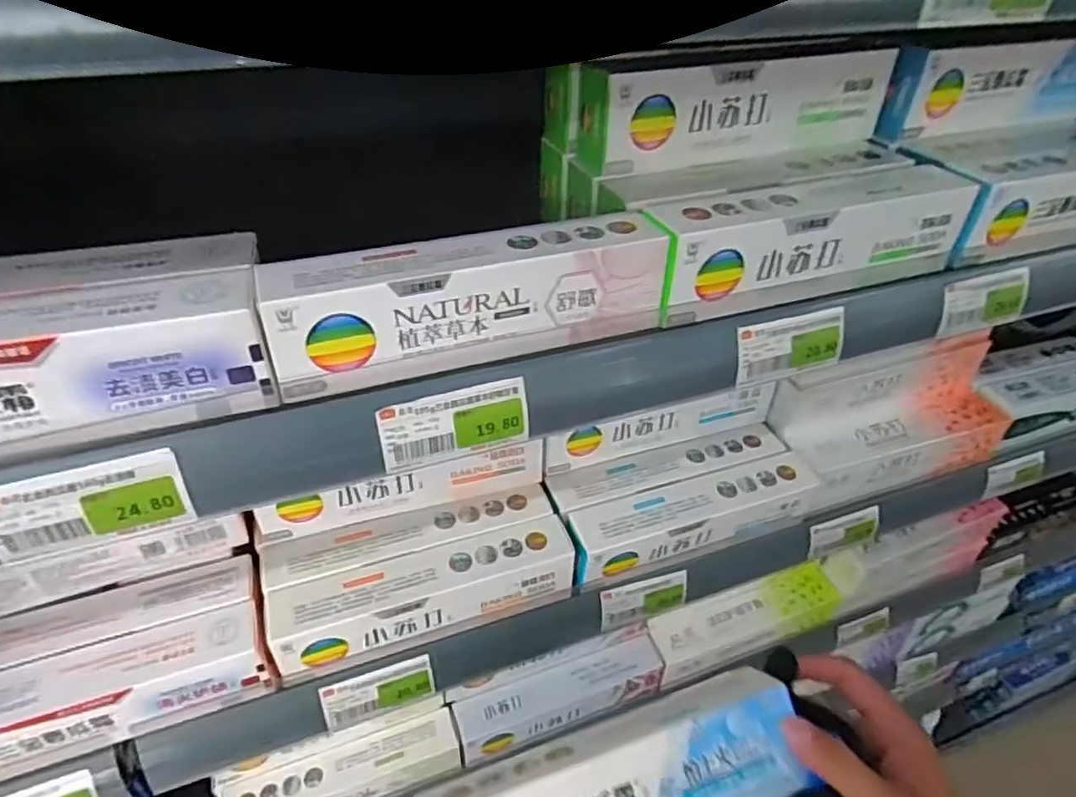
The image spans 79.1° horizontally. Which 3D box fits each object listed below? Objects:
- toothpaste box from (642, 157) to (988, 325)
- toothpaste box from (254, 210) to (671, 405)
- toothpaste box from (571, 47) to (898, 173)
[{"bbox_3d":[0.168,-0.104,0.412,0.219,0.058,0.058,-14,42,-19],"label":"toothpaste box"},{"bbox_3d":[-0.033,-0.053,0.346,0.207,0.056,0.040,-13,42,-18],"label":"toothpaste box"},{"bbox_3d":[0.135,-0.196,0.430,0.220,0.057,0.042,-12,42,-18],"label":"toothpaste box"}]

